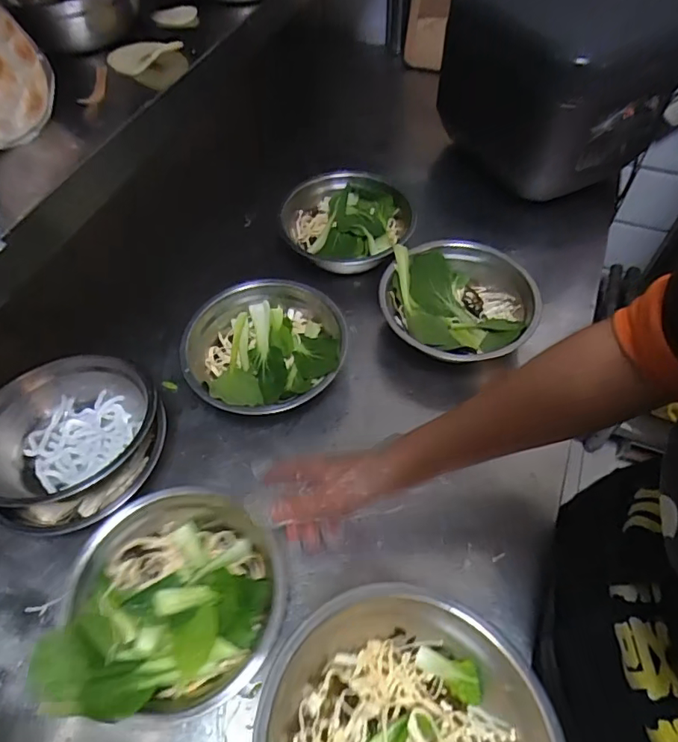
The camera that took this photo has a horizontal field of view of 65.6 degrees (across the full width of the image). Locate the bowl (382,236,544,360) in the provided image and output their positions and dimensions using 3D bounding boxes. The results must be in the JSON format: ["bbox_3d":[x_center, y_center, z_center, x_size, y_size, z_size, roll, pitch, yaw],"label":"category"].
[{"bbox_3d":[0.146,-0.078,0.669,0.178,0.080,0.187,-1,55,1],"label":"bowl"}]

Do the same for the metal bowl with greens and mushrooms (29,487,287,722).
[{"bbox_3d":[-0.150,0.208,0.486,0.191,0.072,0.186,-1,55,0],"label":"metal bowl with greens and mushrooms"}]

